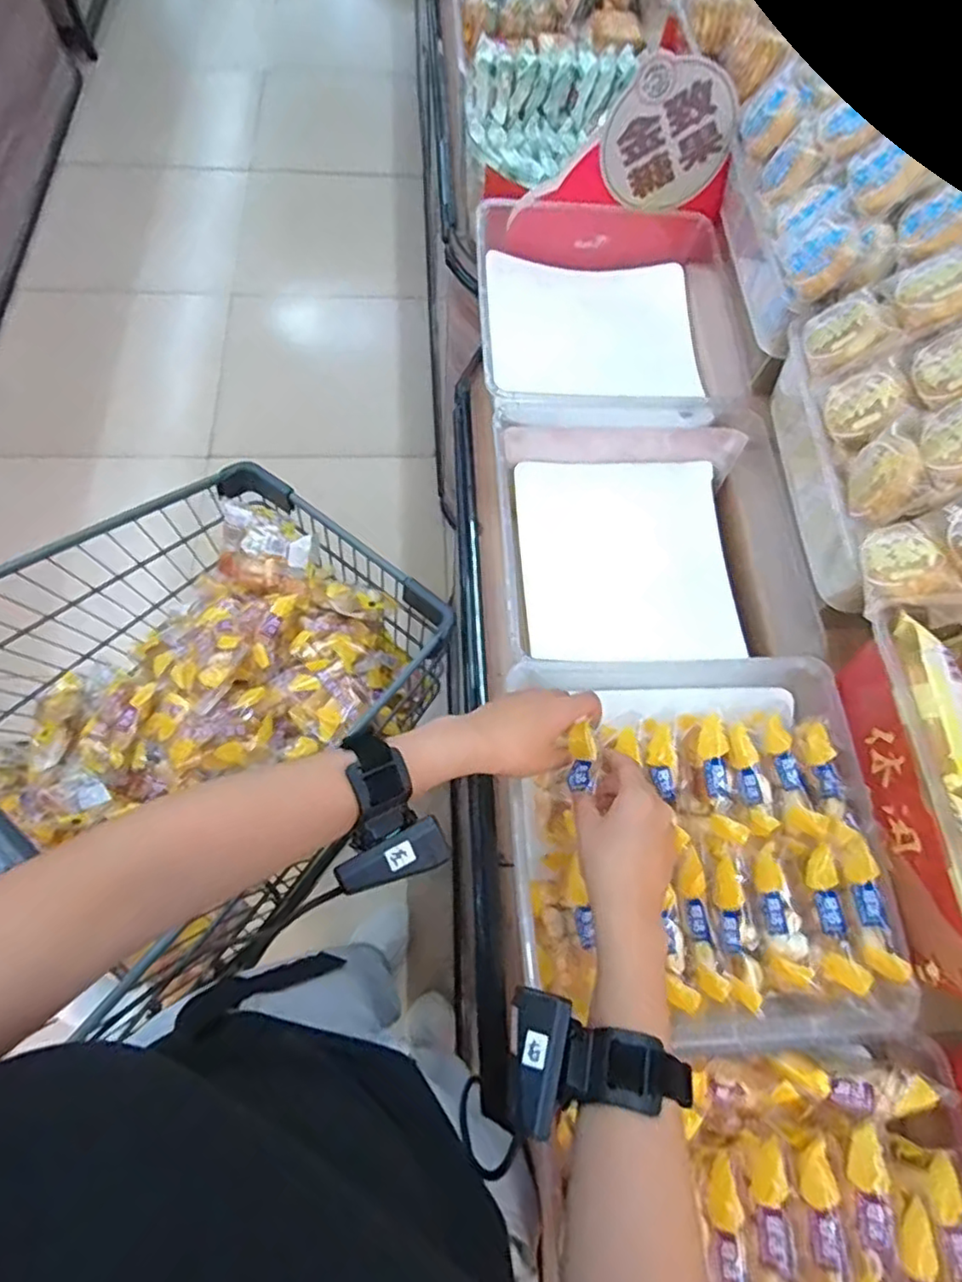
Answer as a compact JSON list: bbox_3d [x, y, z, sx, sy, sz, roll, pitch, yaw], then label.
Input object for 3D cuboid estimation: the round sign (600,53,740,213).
[{"bbox_3d":[0.223,-0.597,0.767,0.146,0.150,0.011,18,51,-32],"label":"round sign"}]

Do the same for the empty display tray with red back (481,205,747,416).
[{"bbox_3d":[0.149,-0.393,0.817,0.294,0.113,0.324,0,66,-3],"label":"empty display tray with red back"}]

